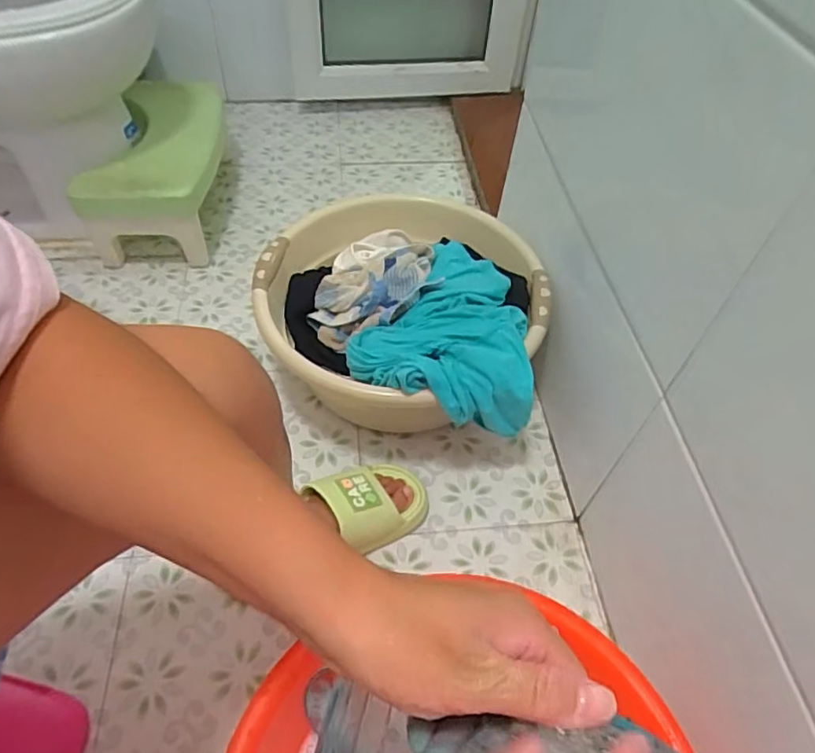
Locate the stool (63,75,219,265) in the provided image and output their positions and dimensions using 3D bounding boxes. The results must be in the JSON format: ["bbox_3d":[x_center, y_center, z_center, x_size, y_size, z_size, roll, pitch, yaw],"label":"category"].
[{"bbox_3d":[-0.469,-0.409,1.148,0.206,0.157,0.419,-2,52,-6],"label":"stool"}]

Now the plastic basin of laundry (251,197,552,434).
[{"bbox_3d":[-0.018,-0.084,0.884,0.400,0.207,0.386,2,52,-3],"label":"plastic basin of laundry"}]

